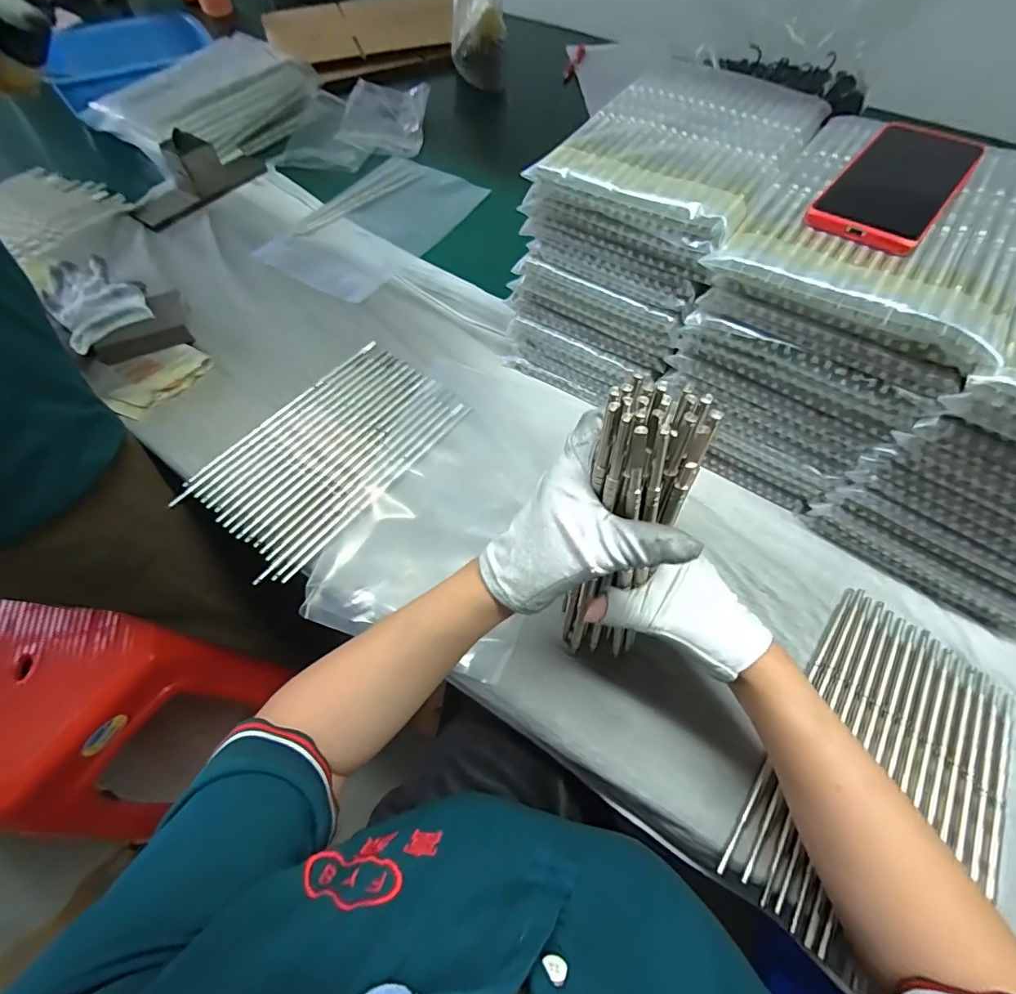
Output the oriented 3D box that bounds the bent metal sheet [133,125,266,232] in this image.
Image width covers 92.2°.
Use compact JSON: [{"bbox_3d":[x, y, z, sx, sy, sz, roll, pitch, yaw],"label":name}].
[{"bbox_3d":[-0.483,-0.504,0.746,0.062,0.075,0.228,29,65,15],"label":"bent metal sheet"}]

